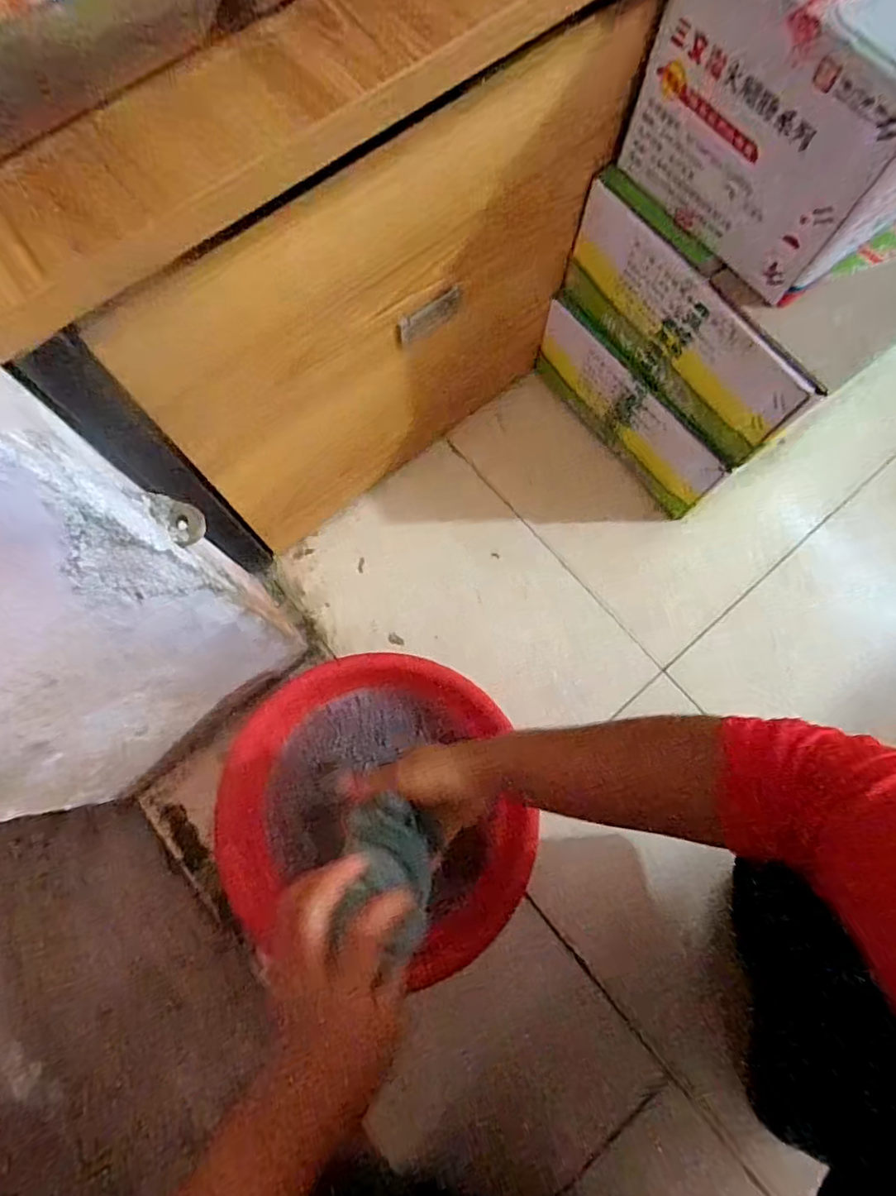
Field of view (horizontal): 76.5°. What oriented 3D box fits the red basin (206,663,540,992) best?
[{"bbox_3d":[-0.063,0.219,0.607,0.339,0.117,0.293,19,76,5],"label":"red basin"}]

